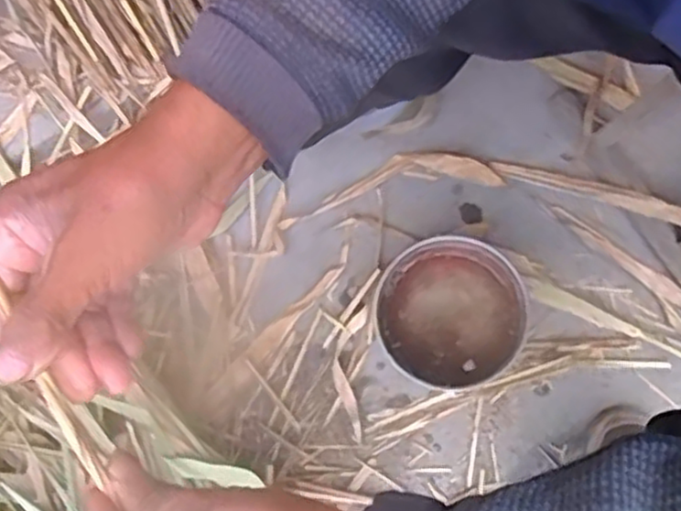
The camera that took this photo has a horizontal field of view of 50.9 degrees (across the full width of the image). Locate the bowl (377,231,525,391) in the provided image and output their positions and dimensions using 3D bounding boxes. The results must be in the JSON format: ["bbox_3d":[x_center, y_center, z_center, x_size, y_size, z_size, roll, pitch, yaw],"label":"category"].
[{"bbox_3d":[0.119,0.066,0.790,0.161,0.059,0.163,0,79,1],"label":"bowl"}]

